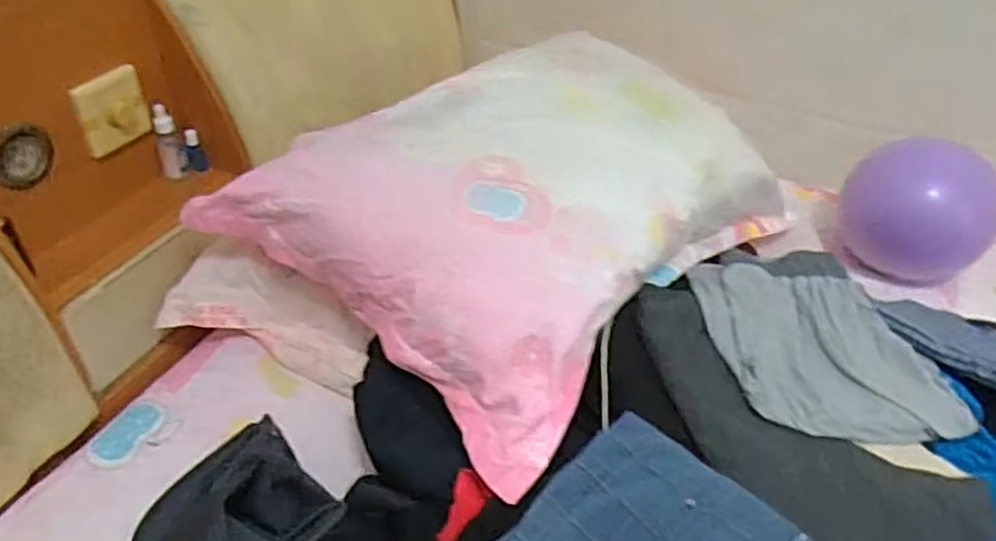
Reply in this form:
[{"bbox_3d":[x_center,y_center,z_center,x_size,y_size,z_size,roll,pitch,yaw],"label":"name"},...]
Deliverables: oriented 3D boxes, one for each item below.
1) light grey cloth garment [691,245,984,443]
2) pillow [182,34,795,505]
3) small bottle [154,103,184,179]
[{"bbox_3d":[0.318,0.059,0.772,0.225,0.050,0.261,-6,40,-10],"label":"light grey cloth garment"},{"bbox_3d":[0.039,-0.100,0.865,0.431,0.139,0.554,31,47,30],"label":"pillow"},{"bbox_3d":[-0.427,-0.166,0.978,0.029,0.104,0.027,-16,43,-21],"label":"small bottle"}]

